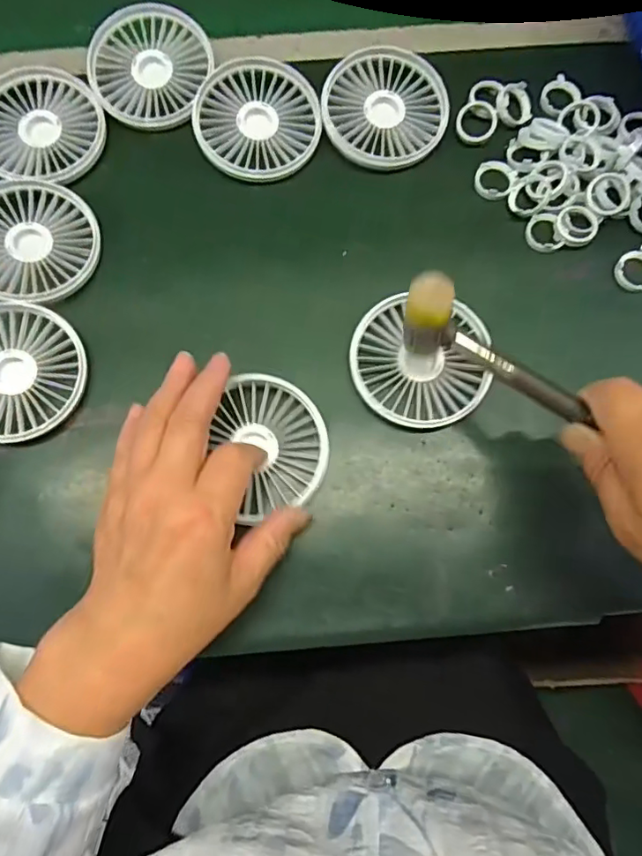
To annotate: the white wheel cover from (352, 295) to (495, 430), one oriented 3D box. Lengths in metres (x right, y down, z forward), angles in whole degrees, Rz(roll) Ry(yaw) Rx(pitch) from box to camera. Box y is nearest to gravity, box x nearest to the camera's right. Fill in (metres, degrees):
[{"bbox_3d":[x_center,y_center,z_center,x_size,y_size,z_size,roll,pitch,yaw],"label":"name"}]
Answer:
[{"bbox_3d":[0.061,-0.041,0.344,0.083,0.009,0.080,14,77,3],"label":"white wheel cover"}]

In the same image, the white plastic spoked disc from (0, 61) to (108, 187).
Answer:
[{"bbox_3d":[-0.195,-0.215,0.383,0.086,0.009,0.089,0,77,0],"label":"white plastic spoked disc"}]

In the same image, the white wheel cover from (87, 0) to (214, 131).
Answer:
[{"bbox_3d":[-0.122,-0.257,0.388,0.084,0.013,0.085,15,77,3],"label":"white wheel cover"}]

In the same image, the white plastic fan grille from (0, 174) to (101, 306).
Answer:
[{"bbox_3d":[-0.193,-0.124,0.363,0.093,0.015,0.084,39,80,8],"label":"white plastic fan grille"}]

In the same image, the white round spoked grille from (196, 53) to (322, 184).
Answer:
[{"bbox_3d":[-0.043,-0.216,0.384,0.084,0.013,0.089,0,77,0],"label":"white round spoked grille"}]

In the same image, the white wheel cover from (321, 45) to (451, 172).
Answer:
[{"bbox_3d":[0.045,-0.223,0.384,0.085,0.014,0.084,5,77,1],"label":"white wheel cover"}]

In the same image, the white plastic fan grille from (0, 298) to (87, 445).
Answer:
[{"bbox_3d":[-0.190,-0.036,0.339,0.083,0.016,0.087,-13,77,-3],"label":"white plastic fan grille"}]

